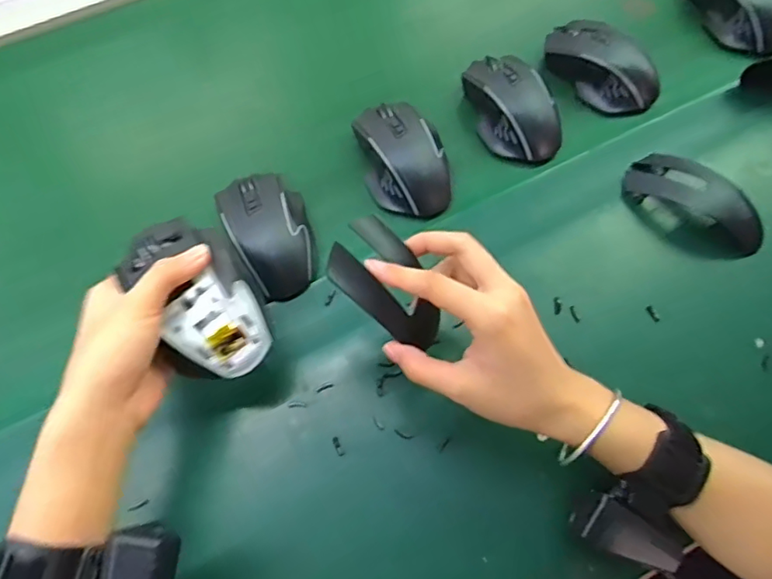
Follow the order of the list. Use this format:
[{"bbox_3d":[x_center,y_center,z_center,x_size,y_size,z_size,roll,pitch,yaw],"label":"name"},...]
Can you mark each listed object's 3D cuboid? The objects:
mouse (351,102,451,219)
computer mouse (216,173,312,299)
[{"bbox_3d":[0.014,-0.117,0.490,0.067,0.035,0.108,-19,69,-9],"label":"mouse"},{"bbox_3d":[-0.093,-0.047,0.457,0.064,0.035,0.106,-23,69,-10],"label":"computer mouse"}]

